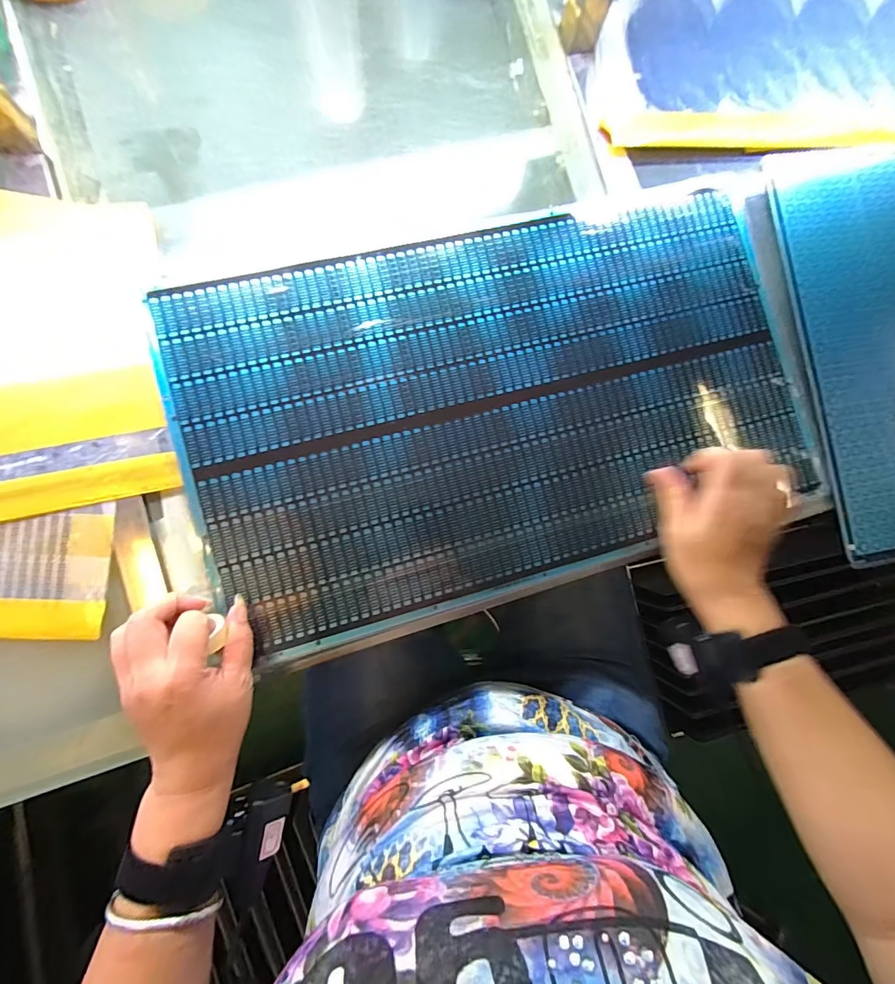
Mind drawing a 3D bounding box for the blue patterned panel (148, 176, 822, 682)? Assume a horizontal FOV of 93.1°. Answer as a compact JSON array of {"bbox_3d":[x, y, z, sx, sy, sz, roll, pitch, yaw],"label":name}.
[{"bbox_3d":[0.062,-0.081,0.374,0.553,0.020,0.312,-16,88,-5],"label":"blue patterned panel"}]

